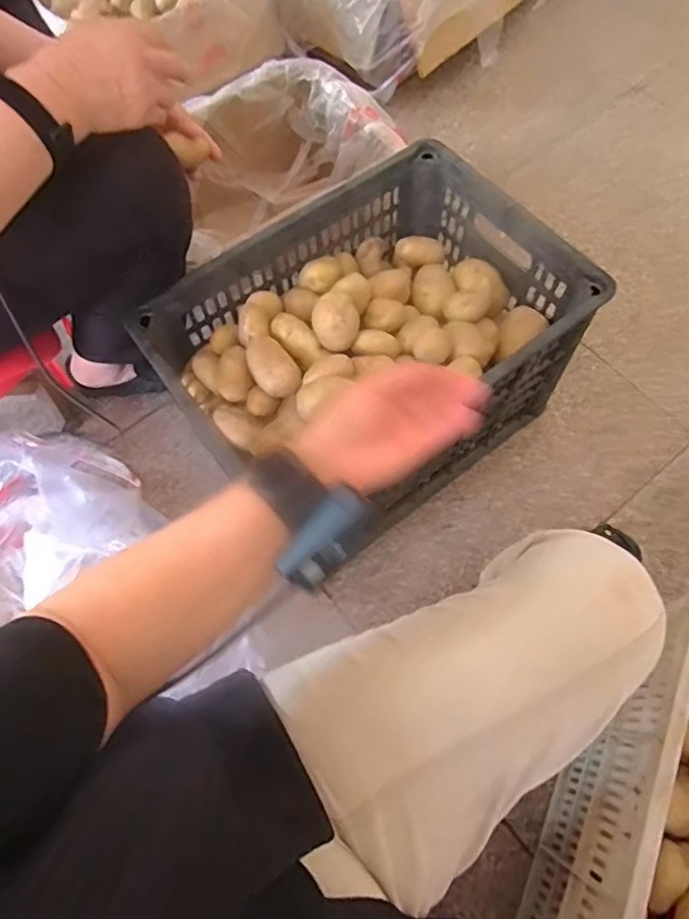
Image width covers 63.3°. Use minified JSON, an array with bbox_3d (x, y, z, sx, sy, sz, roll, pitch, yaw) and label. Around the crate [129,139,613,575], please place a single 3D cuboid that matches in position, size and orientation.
[{"bbox_3d":[0.037,-0.126,0.798,0.480,0.310,0.341,-36,70,-13],"label":"crate"}]

